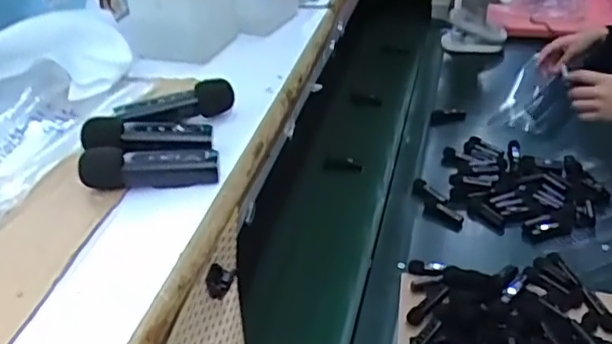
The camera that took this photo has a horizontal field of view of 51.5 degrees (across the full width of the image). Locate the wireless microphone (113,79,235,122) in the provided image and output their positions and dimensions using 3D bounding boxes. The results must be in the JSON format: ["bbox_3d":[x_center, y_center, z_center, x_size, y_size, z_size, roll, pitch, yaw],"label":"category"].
[{"bbox_3d":[-0.070,-0.036,0.343,0.062,0.015,0.020,-10,35,-8],"label":"wireless microphone"}]

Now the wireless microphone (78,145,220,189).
[{"bbox_3d":[-0.073,-0.003,0.298,0.063,0.018,0.012,-4,35,0],"label":"wireless microphone"}]

